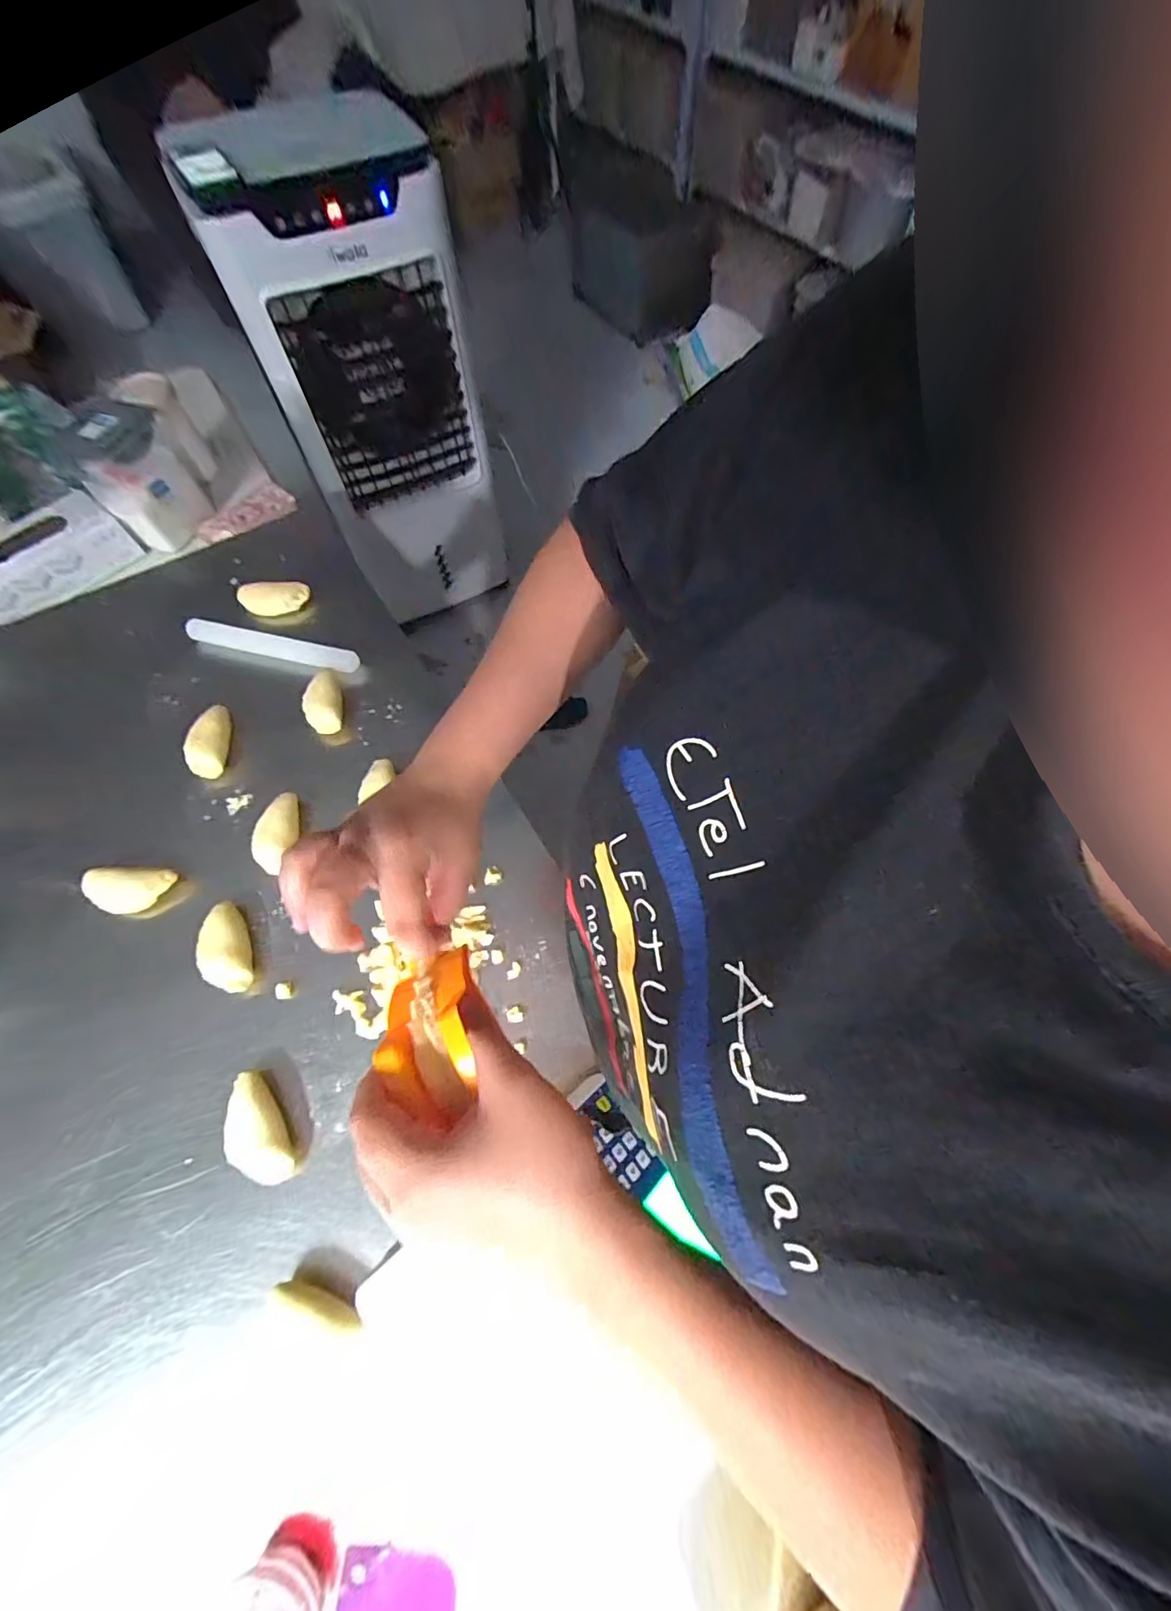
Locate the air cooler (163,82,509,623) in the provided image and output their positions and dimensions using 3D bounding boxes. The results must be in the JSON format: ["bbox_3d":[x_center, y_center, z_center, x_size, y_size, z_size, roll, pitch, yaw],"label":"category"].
[{"bbox_3d":[-0.458,-0.900,1.263,0.434,0.922,0.359,-16,66,-6],"label":"air cooler"}]

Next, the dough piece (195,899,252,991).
[{"bbox_3d":[-0.350,0.140,0.507,0.048,0.032,0.087,-23,67,-9],"label":"dough piece"}]

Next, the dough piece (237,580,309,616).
[{"bbox_3d":[-0.402,-0.270,0.679,0.085,0.031,0.028,-6,65,-2],"label":"dough piece"}]

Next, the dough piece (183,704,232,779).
[{"bbox_3d":[-0.427,-0.072,0.594,0.043,0.032,0.081,2,65,2],"label":"dough piece"}]

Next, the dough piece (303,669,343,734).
[{"bbox_3d":[-0.308,-0.119,0.614,0.043,0.028,0.078,-15,66,-6],"label":"dough piece"}]

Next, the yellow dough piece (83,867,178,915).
[{"bbox_3d":[-0.457,0.087,0.530,0.083,0.032,0.043,1,65,2],"label":"yellow dough piece"}]

